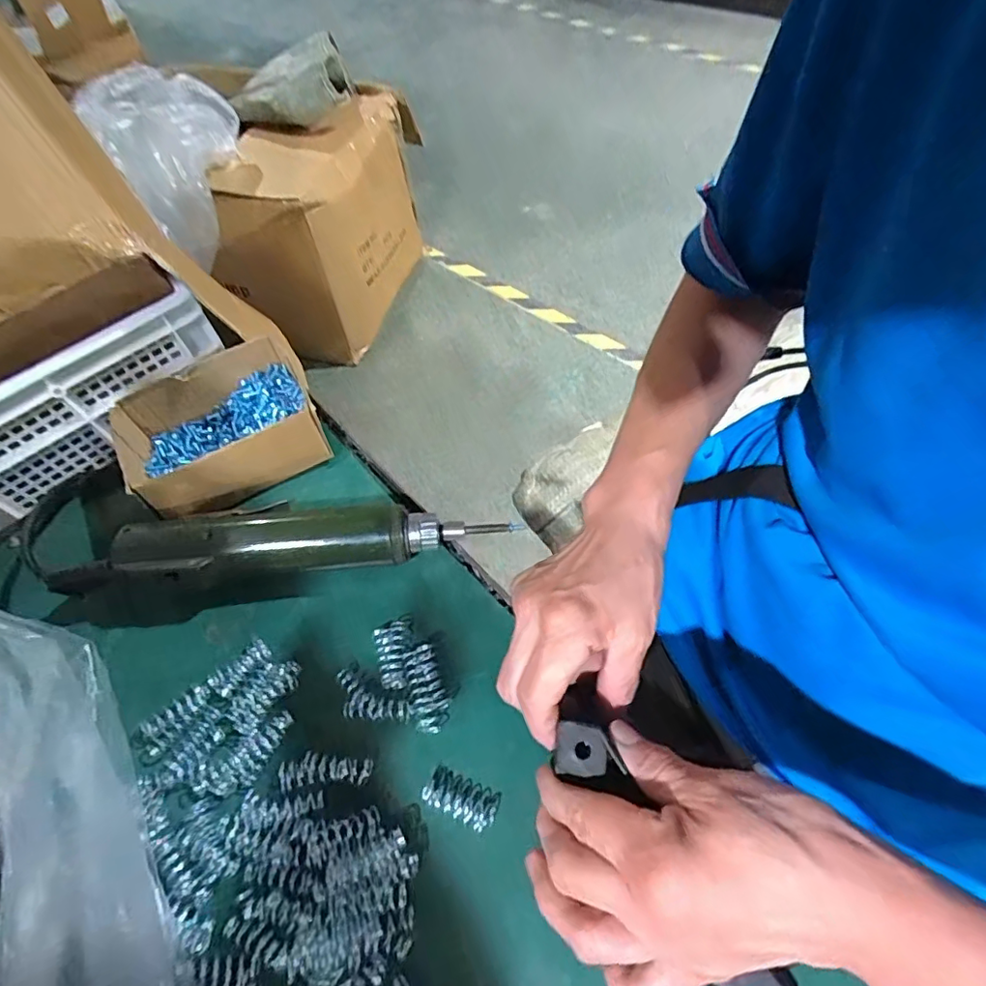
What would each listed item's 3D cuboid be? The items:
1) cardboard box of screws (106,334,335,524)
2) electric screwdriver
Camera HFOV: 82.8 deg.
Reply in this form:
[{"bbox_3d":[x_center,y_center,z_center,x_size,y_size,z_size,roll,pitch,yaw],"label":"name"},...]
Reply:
[{"bbox_3d":[-0.198,-0.047,0.410,0.133,0.049,0.101,-31,62,-15],"label":"cardboard box of screws"},{"bbox_3d":[-0.109,0.029,0.363,0.240,0.045,0.046,-9,59,-2],"label":"electric screwdriver"}]

